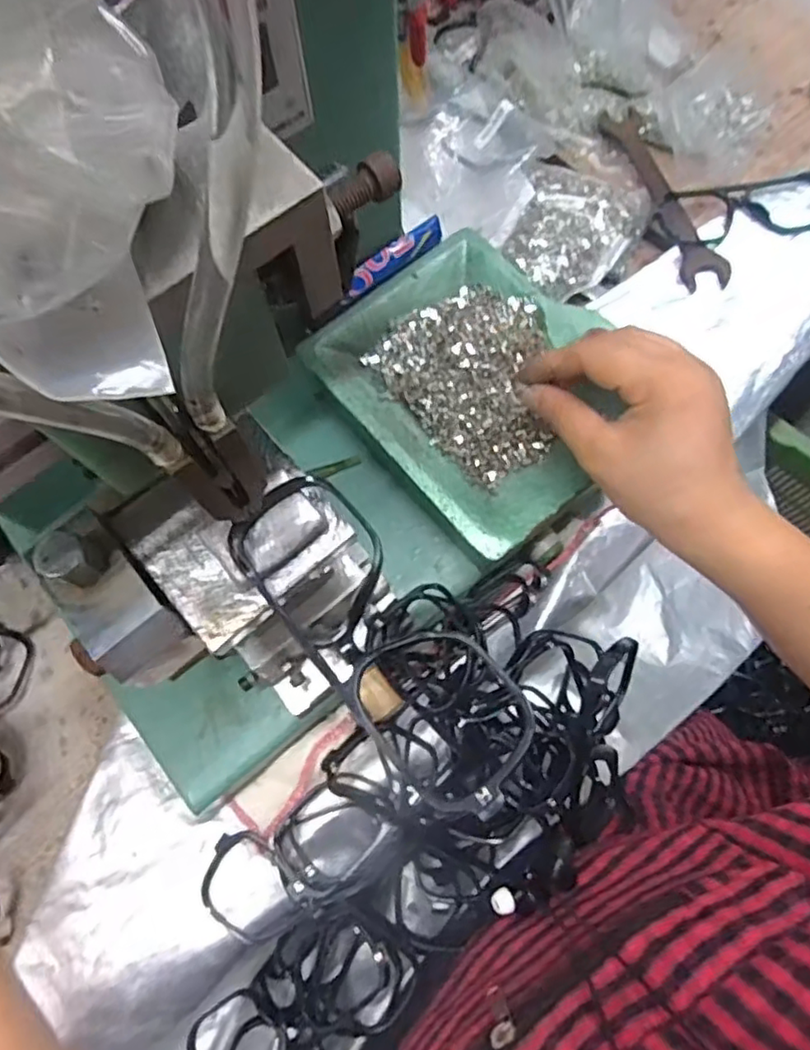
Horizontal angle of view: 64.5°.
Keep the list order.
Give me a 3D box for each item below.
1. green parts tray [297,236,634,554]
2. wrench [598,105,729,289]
[{"bbox_3d":[0.050,-0.097,0.425,0.172,0.025,0.196,-40,79,-12],"label":"green parts tray"},{"bbox_3d":[0.238,-0.308,0.586,0.047,0.011,0.212,-16,73,-4],"label":"wrench"}]

